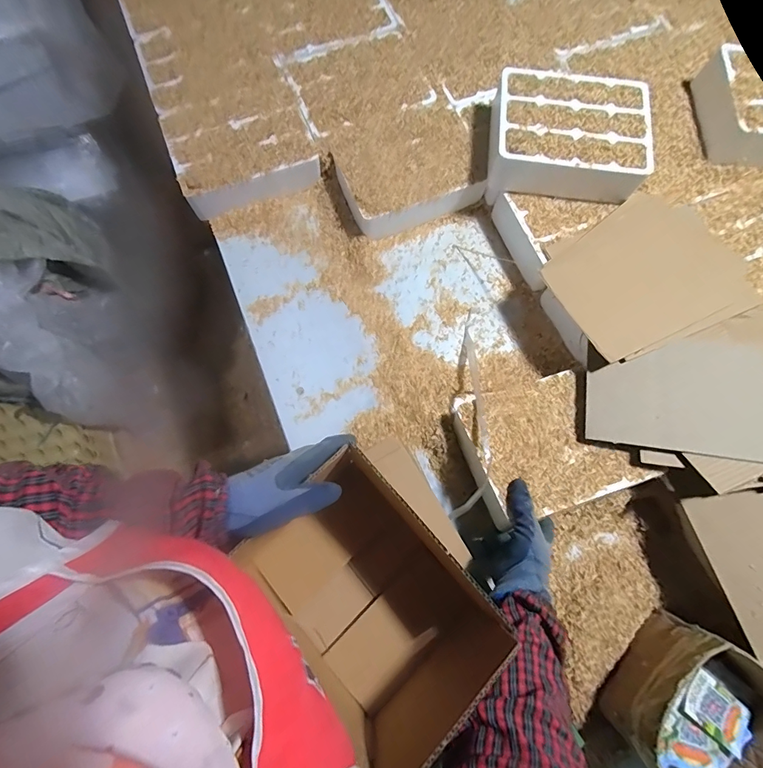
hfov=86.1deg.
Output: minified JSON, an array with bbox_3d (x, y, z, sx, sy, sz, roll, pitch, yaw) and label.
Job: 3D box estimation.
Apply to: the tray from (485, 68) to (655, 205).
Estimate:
[{"bbox_3d":[0.308,-0.416,0.690,0.243,0.077,0.196,6,77,0],"label":"tray"}]

